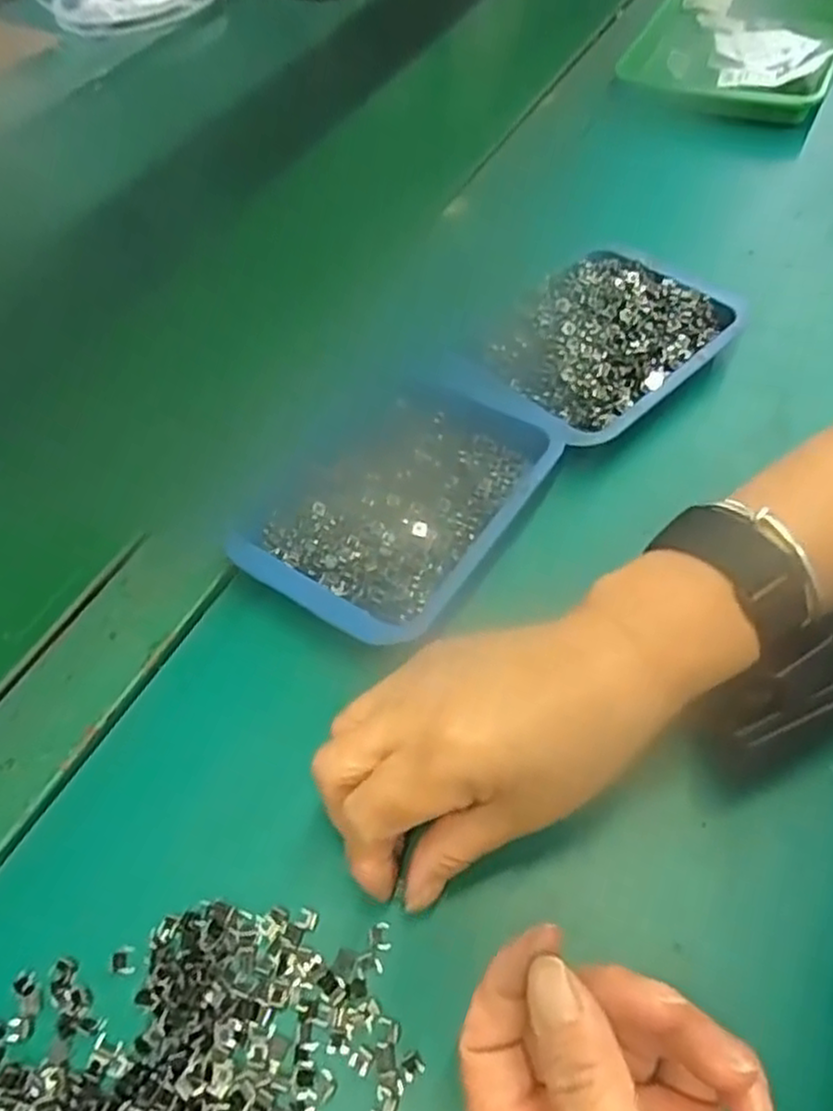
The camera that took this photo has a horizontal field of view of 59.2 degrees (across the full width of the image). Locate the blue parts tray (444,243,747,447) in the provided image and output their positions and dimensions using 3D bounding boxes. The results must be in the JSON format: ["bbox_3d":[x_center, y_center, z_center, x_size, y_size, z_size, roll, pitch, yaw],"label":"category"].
[{"bbox_3d":[0.104,-0.122,0.419,0.107,0.028,0.154,37,65,24],"label":"blue parts tray"}]

